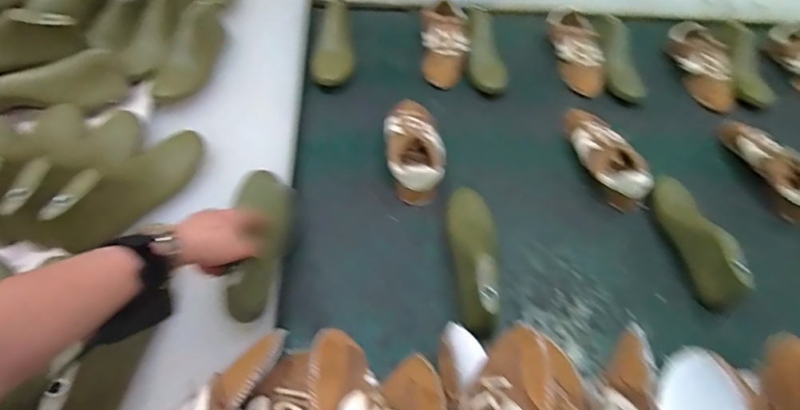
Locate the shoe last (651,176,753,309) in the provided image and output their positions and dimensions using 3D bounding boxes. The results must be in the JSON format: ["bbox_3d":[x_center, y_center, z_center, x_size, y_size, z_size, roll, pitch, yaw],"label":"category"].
[{"bbox_3d":[0.451,0.045,0.712,0.062,0.069,0.225,-5,55,-9],"label":"shoe last"}]

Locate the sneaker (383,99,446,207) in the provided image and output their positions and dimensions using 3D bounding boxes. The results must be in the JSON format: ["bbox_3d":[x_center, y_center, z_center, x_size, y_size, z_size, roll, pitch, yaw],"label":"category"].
[{"bbox_3d":[0.025,-0.097,0.792,0.097,0.074,0.189,-2,54,-7],"label":"sneaker"}]

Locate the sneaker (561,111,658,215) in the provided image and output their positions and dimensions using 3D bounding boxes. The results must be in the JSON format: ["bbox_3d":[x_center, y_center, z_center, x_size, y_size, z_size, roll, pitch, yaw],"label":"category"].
[{"bbox_3d":[0.358,-0.092,0.820,0.082,0.068,0.225,-9,55,-12],"label":"sneaker"}]

